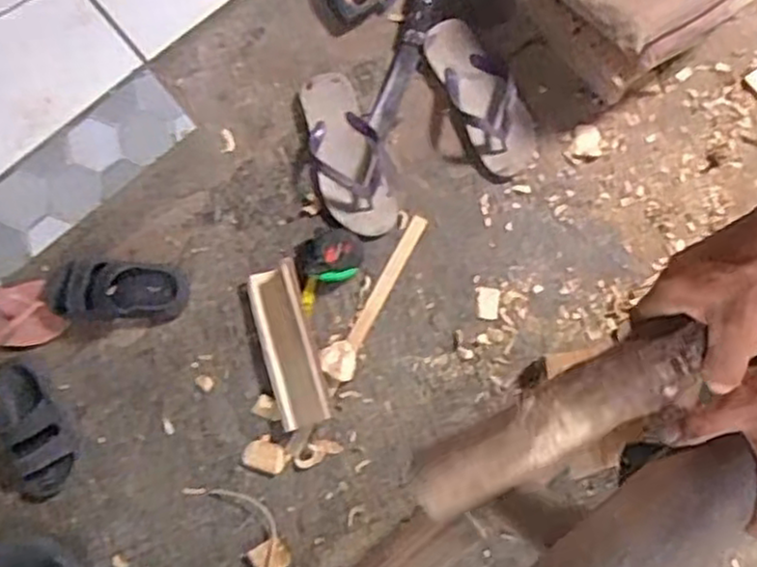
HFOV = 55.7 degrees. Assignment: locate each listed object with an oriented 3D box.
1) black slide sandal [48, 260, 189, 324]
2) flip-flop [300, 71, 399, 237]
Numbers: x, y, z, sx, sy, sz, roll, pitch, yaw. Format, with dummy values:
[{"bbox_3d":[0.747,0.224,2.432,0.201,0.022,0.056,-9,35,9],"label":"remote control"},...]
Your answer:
[{"bbox_3d":[-0.369,0.011,1.015,0.189,0.060,0.091,3,72,-19],"label":"black slide sandal"},{"bbox_3d":[-0.047,-0.195,1.078,0.109,0.043,0.256,-18,86,-4],"label":"flip-flop"}]

